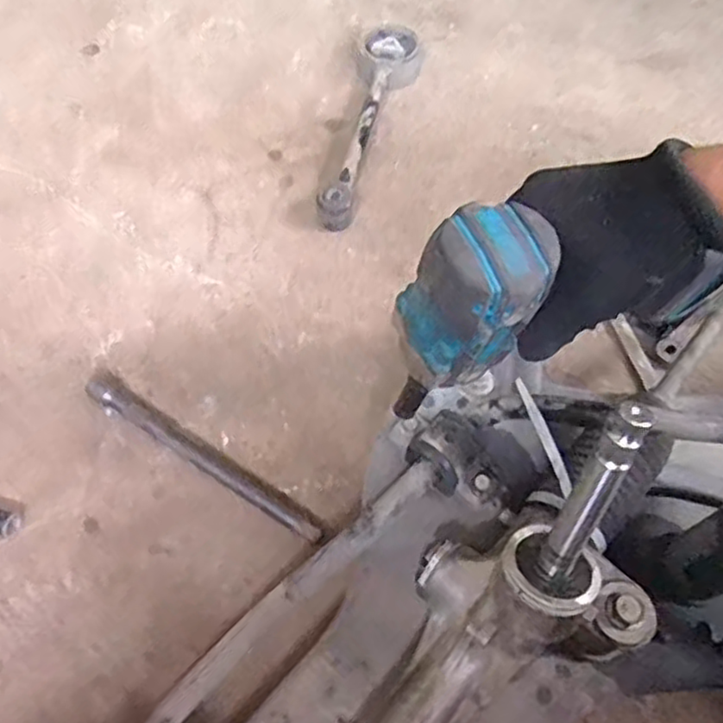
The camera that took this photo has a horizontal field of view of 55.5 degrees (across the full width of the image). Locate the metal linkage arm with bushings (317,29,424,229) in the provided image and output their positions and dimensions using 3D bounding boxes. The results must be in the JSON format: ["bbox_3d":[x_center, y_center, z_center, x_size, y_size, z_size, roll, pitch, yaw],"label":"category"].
[{"bbox_3d":[0.004,-0.280,0.797,0.063,0.038,0.320,16,62,9],"label":"metal linkage arm with bushings"}]

